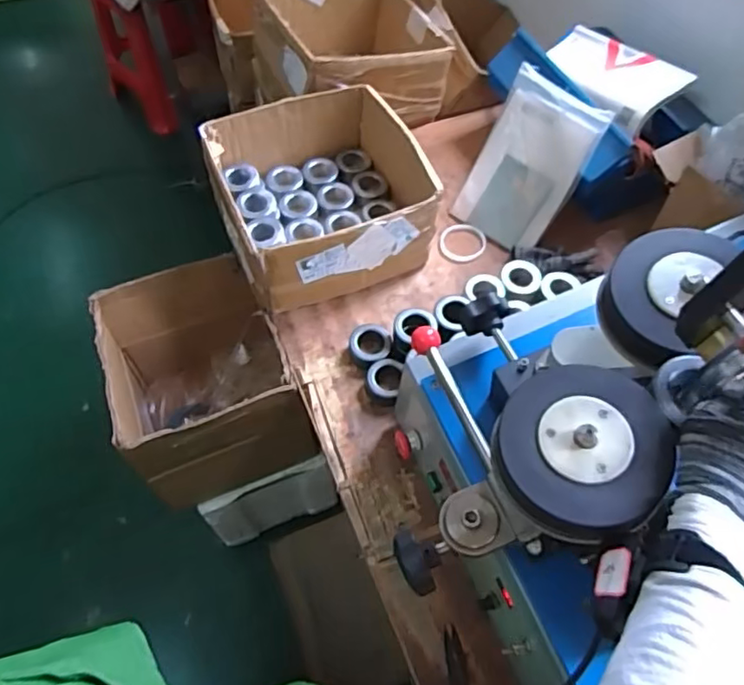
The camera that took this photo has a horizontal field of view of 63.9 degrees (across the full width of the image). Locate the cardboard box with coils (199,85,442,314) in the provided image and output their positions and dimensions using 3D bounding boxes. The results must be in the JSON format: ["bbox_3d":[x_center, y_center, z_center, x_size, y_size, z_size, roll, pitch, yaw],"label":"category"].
[{"bbox_3d":[-0.087,-0.261,1.064,0.347,0.168,0.335,-20,60,-13],"label":"cardboard box with coils"}]

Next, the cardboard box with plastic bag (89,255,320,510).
[{"bbox_3d":[-0.318,0.084,1.169,0.291,0.375,0.341,-19,60,-12],"label":"cardboard box with plastic bag"}]

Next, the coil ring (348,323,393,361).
[{"bbox_3d":[-0.003,0.005,0.992,0.068,0.036,0.069,0,58,0],"label":"coil ring"}]

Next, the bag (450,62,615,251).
[{"bbox_3d":[0.275,-0.320,1.079,0.196,0.276,0.026,42,28,25],"label":"bag"}]

